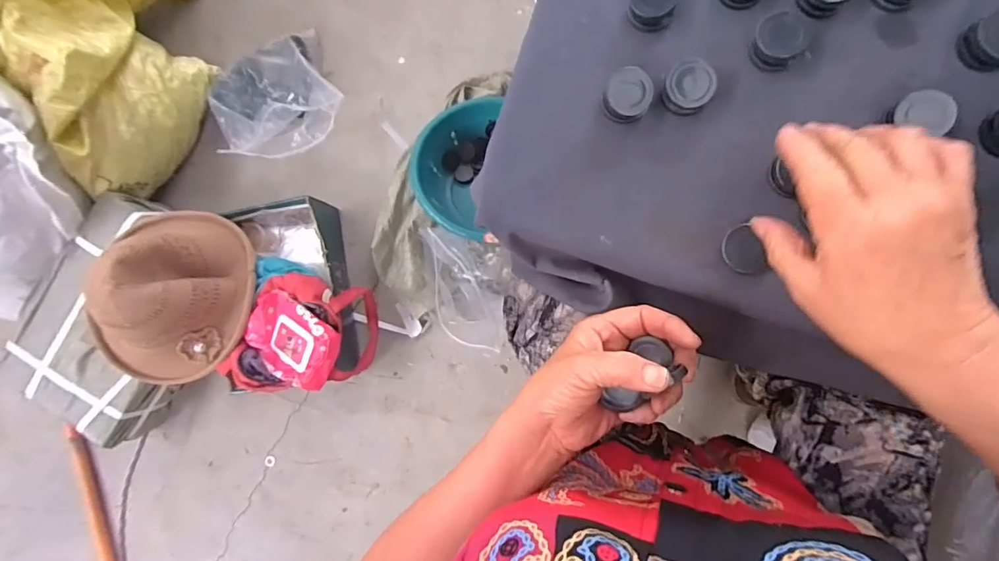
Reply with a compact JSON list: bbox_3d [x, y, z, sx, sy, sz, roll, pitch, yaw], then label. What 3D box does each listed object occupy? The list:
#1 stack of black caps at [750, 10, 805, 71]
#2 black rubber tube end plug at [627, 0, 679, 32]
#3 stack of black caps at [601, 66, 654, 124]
[{"bbox_3d":[0.189,-0.163,0.332,0.031,0.019,0.028,35,91,7],"label":"stack of black caps"},{"bbox_3d":[0.109,-0.197,0.346,0.032,0.023,0.031,0,86,7],"label":"black rubber tube end plug"},{"bbox_3d":[0.092,-0.133,0.349,0.032,0.014,0.035,24,90,8],"label":"stack of black caps"}]

